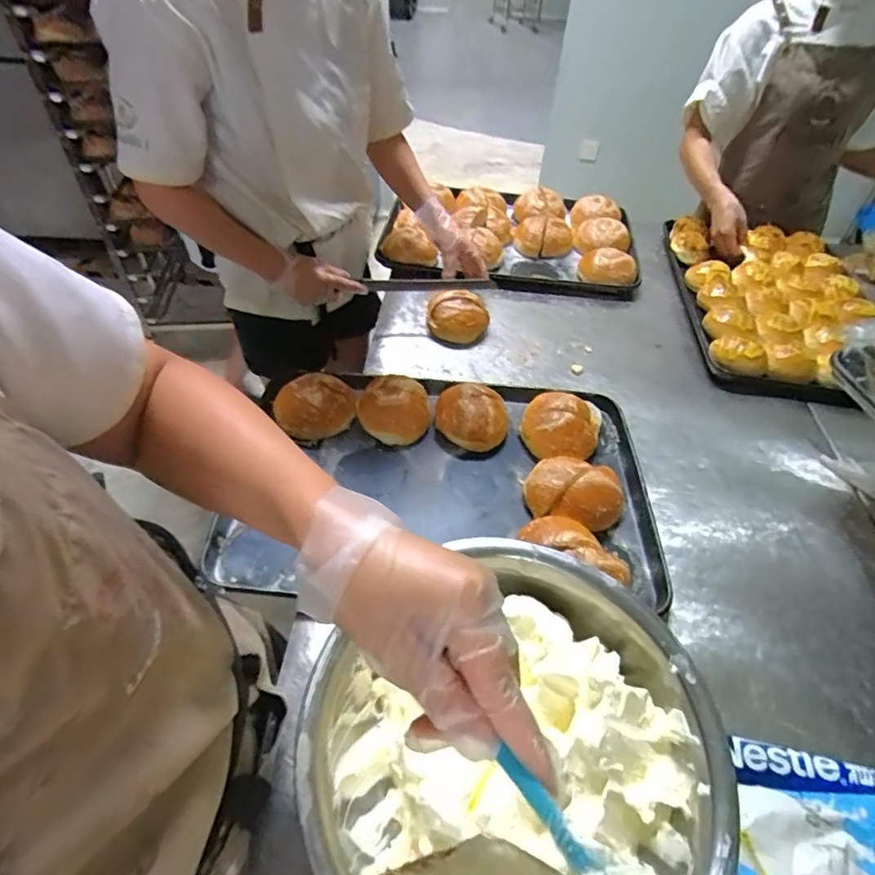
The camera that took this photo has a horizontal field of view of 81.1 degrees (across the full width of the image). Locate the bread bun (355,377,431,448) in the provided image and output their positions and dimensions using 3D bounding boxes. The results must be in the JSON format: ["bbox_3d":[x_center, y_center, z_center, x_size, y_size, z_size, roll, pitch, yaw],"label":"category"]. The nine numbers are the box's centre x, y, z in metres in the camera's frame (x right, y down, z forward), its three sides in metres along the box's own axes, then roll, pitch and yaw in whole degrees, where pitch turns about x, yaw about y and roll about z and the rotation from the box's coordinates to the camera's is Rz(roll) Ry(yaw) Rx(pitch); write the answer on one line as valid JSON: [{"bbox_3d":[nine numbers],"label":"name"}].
[{"bbox_3d":[-0.072,-0.045,0.841,0.114,0.060,0.115,3,48,-3],"label":"bread bun"}]

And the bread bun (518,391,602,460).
[{"bbox_3d":[0.201,-0.019,0.834,0.125,0.055,0.137,16,49,9],"label":"bread bun"}]

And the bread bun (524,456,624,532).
[{"bbox_3d":[0.197,0.080,0.745,0.138,0.060,0.102,17,49,10],"label":"bread bun"}]

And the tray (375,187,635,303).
[{"bbox_3d":[0.174,-0.497,1.240,0.572,0.082,0.387,9,48,3],"label":"tray"}]

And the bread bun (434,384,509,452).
[{"bbox_3d":[0.056,-0.038,0.845,0.122,0.061,0.107,22,50,13],"label":"bread bun"}]

